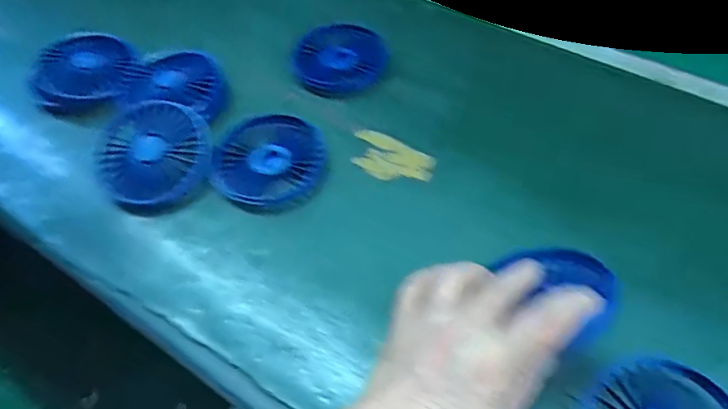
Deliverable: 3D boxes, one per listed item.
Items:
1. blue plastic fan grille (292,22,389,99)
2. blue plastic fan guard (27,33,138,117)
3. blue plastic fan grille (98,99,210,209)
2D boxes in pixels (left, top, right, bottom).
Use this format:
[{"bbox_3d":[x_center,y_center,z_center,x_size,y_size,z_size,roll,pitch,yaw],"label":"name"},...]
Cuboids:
[{"bbox_3d":[-0.023,-0.134,0.471,0.084,0.017,0.087,17,56,14],"label":"blue plastic fan grille"},{"bbox_3d":[-0.262,-0.124,0.472,0.096,0.030,0.094,-29,58,-18],"label":"blue plastic fan guard"},{"bbox_3d":[-0.168,-0.043,0.404,0.087,0.018,0.091,-34,71,-6],"label":"blue plastic fan grille"}]

